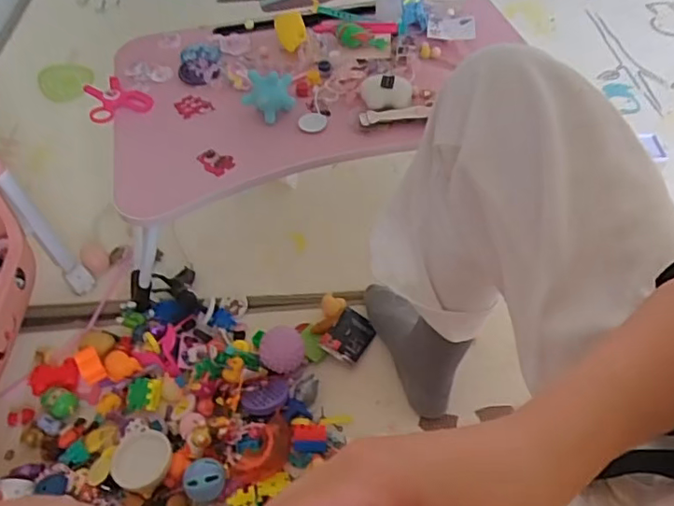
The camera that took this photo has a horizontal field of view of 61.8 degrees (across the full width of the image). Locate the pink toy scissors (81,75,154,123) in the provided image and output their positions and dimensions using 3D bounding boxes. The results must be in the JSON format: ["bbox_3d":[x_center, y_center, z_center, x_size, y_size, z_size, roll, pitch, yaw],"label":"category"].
[{"bbox_3d":[-0.295,-0.212,0.759,0.079,0.015,0.085,-20,53,-13],"label":"pink toy scissors"}]

